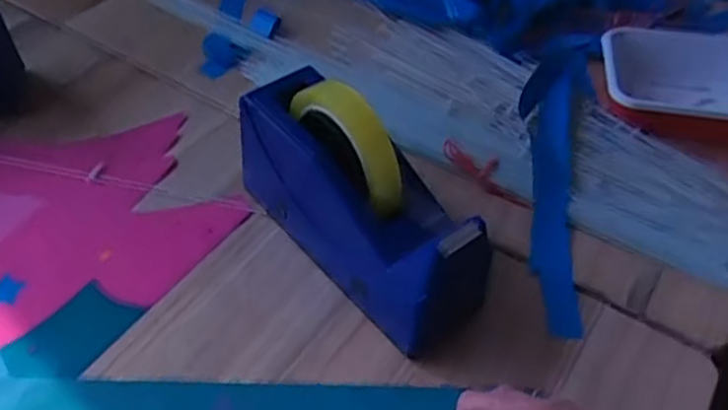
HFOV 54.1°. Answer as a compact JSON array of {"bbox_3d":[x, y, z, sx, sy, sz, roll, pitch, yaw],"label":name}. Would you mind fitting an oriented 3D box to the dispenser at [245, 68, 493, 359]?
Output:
[{"bbox_3d":[-0.002,-0.003,0.490,0.070,0.119,0.210,-30,57,-27],"label":"dispenser"}]

